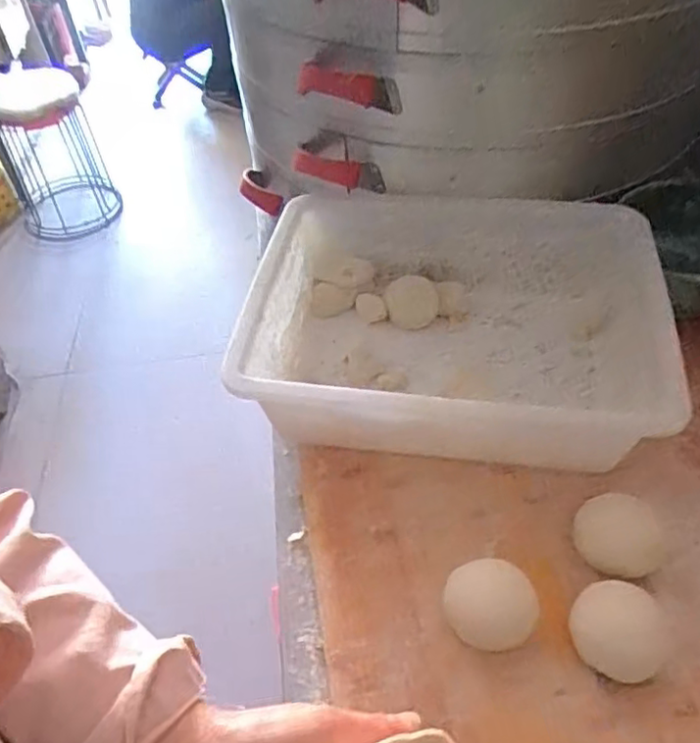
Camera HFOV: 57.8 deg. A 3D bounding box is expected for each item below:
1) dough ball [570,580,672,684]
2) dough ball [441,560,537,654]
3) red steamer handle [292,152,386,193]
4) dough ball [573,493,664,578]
[{"bbox_3d":[0.213,0.208,0.505,0.062,0.050,0.067,-2,49,2],"label":"dough ball"},{"bbox_3d":[0.118,0.200,0.537,0.074,0.045,0.067,10,51,13],"label":"dough ball"},{"bbox_3d":[-0.018,-0.246,0.779,0.124,0.035,0.019,18,53,19],"label":"red steamer handle"},{"bbox_3d":[0.238,0.146,0.562,0.071,0.037,0.067,-2,49,2],"label":"dough ball"}]

